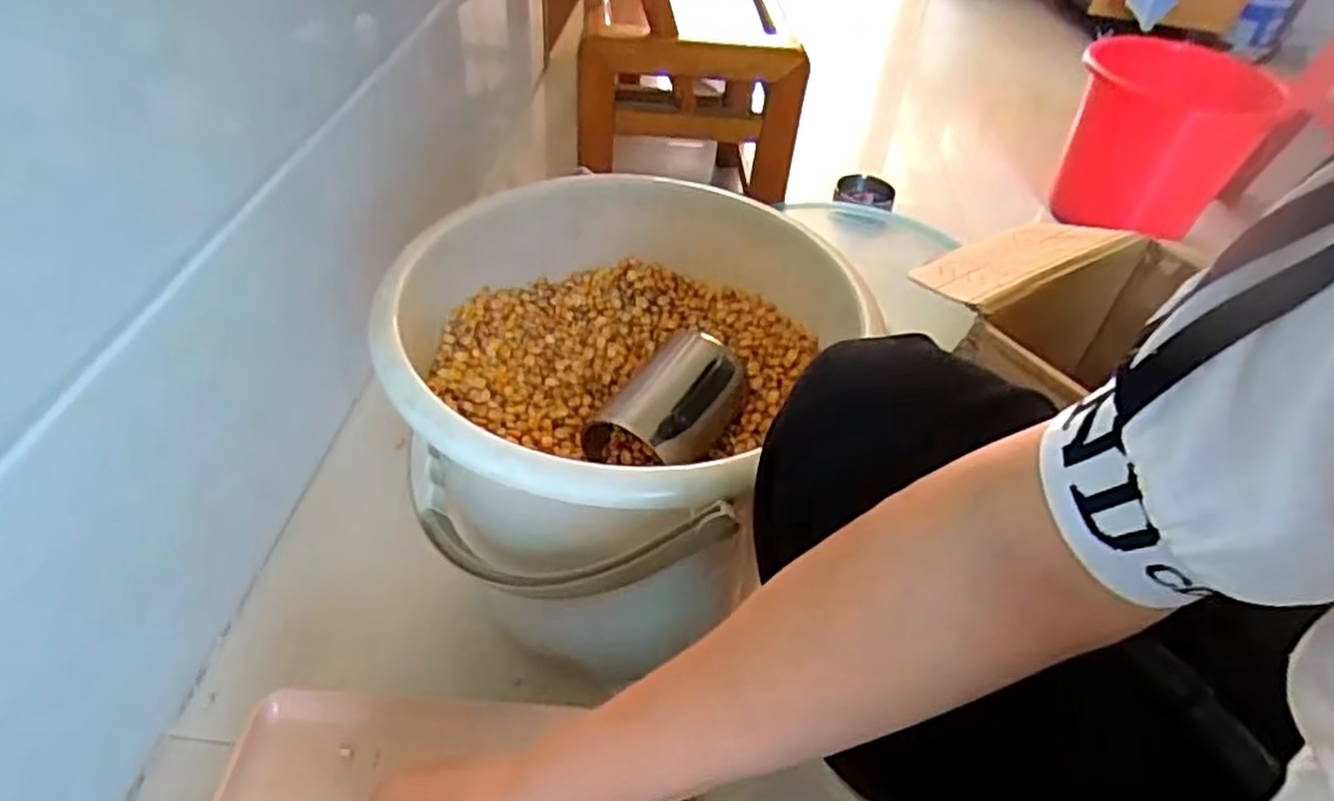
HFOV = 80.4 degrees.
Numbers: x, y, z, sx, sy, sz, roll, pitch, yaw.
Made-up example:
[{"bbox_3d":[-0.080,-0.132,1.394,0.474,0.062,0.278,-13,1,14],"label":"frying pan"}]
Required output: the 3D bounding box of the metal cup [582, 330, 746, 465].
[{"bbox_3d":[0.001,-0.001,0.595,0.097,0.090,0.121,23,46,16],"label":"metal cup"}]

